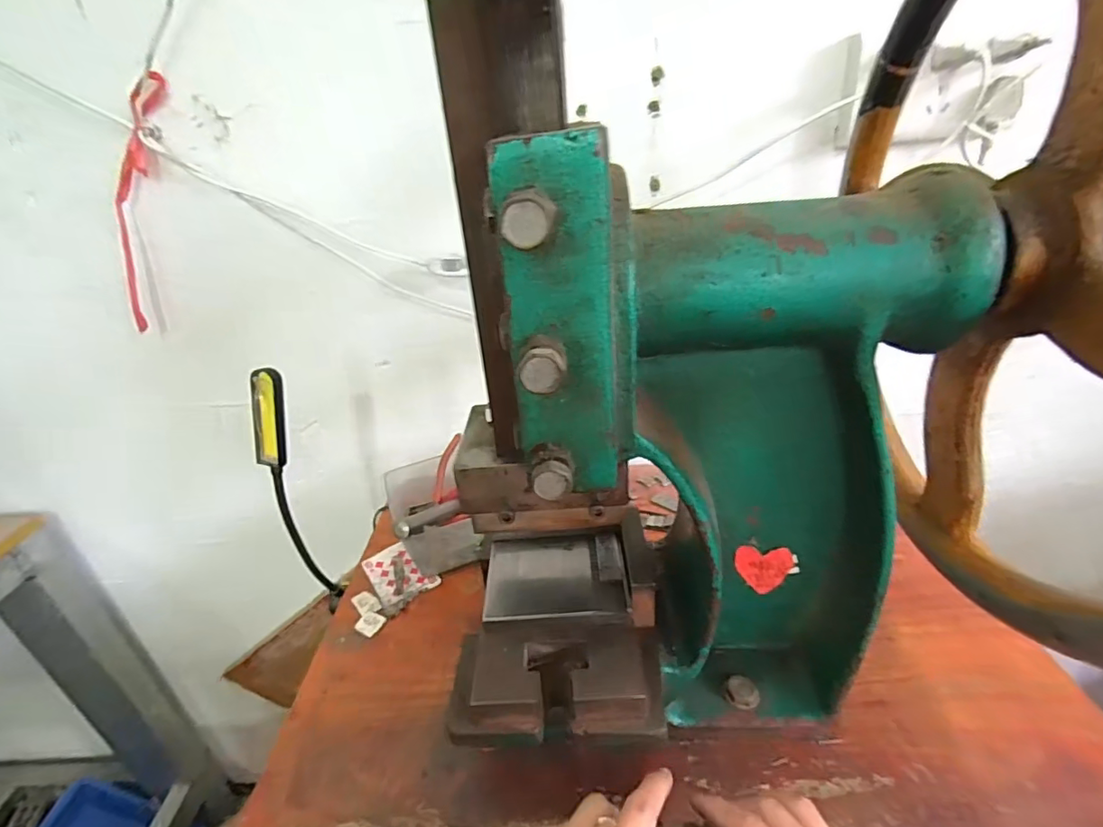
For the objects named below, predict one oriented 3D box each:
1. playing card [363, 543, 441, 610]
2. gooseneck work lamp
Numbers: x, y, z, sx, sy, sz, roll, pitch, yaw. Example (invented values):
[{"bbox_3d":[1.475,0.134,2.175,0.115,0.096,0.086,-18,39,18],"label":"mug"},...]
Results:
[{"bbox_3d":[-0.161,0.166,0.555,0.055,0.005,0.087,-25,33,-31],"label":"playing card"},{"bbox_3d":[-0.229,0.081,0.485,0.038,0.257,0.042,-22,32,-27],"label":"gooseneck work lamp"}]

